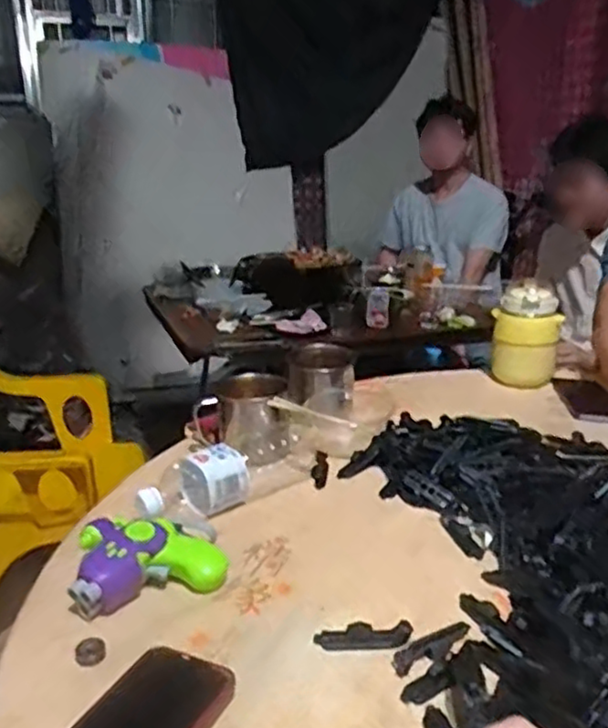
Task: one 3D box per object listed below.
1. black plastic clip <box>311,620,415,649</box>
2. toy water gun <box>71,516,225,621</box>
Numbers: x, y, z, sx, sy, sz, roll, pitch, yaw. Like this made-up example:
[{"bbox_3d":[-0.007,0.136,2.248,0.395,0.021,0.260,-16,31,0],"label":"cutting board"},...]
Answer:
[{"bbox_3d":[0.048,0.216,0.547,0.077,0.006,0.024,-1,18,0],"label":"black plastic clip"},{"bbox_3d":[-0.139,0.169,0.608,0.129,0.047,0.085,-7,19,-17],"label":"toy water gun"}]

